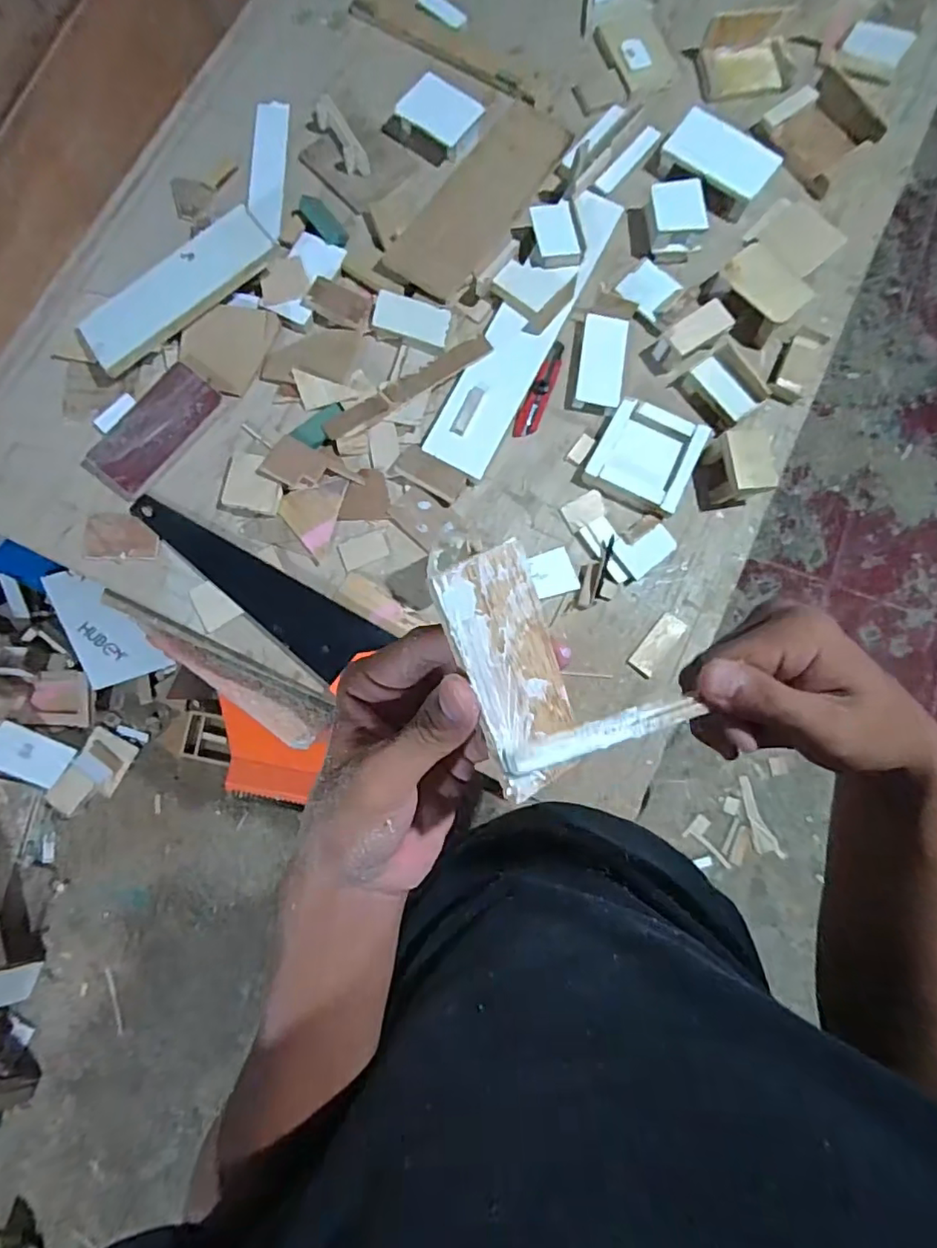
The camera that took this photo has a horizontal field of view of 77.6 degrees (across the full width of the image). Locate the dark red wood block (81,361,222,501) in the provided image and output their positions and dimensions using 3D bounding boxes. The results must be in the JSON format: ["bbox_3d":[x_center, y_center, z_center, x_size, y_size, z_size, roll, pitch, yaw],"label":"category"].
[{"bbox_3d":[-0.452,-0.279,0.832,0.090,0.014,0.204,41,82,7],"label":"dark red wood block"}]

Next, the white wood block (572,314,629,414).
[{"bbox_3d":[0.198,-0.384,0.861,0.068,0.016,0.140,10,79,2],"label":"white wood block"}]

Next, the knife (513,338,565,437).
[{"bbox_3d":[0.111,-0.351,0.872,0.032,0.012,0.159,23,80,5],"label":"knife"}]

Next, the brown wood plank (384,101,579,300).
[{"bbox_3d":[0.020,-0.662,0.905,0.130,0.021,0.367,32,81,6],"label":"brown wood plank"}]

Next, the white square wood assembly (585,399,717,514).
[{"bbox_3d":[0.255,-0.240,0.835,0.138,0.023,0.138,27,81,5],"label":"white square wood assembly"}]

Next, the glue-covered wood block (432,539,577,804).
[{"bbox_3d":[0.018,0.019,0.216,0.039,0.004,0.092,-28,109,-27],"label":"glue-covered wood block"}]

